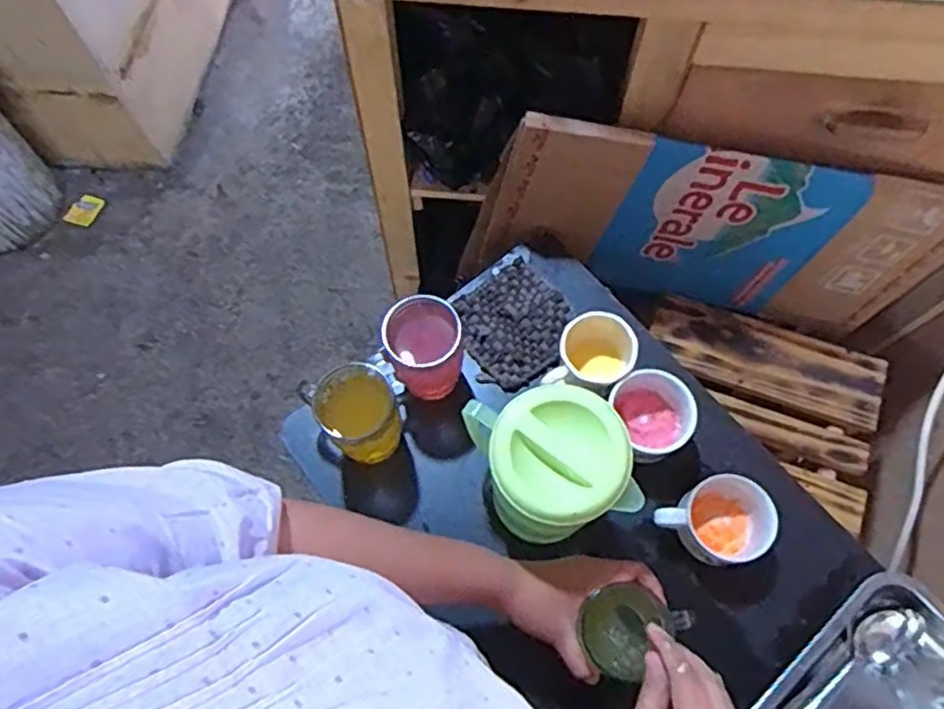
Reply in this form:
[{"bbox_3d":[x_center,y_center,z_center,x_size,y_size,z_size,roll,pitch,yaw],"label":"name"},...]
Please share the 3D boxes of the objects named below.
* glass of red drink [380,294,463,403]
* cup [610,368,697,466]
[{"bbox_3d":[-0.046,-0.001,0.714,0.074,0.114,0.087,-13,69,-3],"label":"glass of red drink"},{"bbox_3d":[0.186,0.063,0.713,0.084,0.064,0.086,-32,71,-10],"label":"cup"}]

